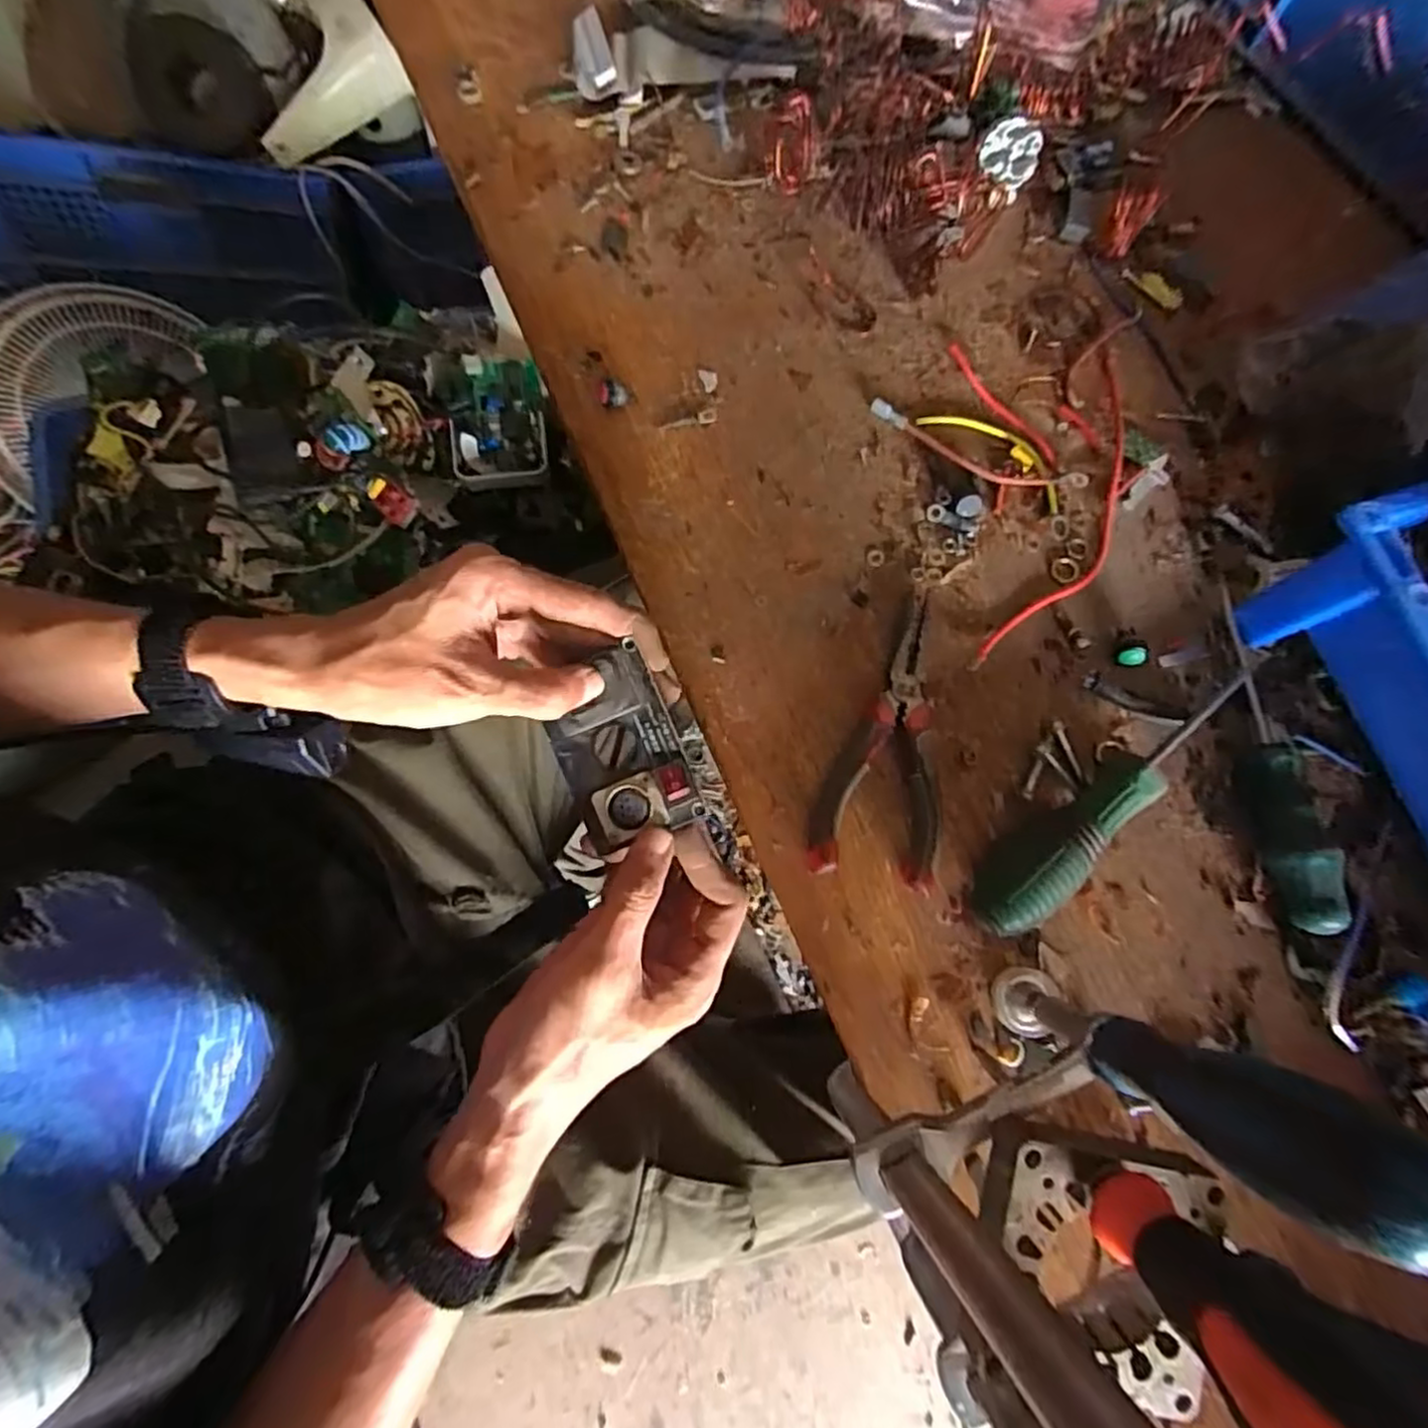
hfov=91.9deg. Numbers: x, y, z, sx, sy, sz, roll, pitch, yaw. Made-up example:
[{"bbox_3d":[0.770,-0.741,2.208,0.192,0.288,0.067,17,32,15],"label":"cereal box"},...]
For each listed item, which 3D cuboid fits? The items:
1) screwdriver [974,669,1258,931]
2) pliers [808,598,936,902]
[{"bbox_3d":[0.190,0.036,0.328,0.182,0.036,0.029,-40,78,-10],"label":"screwdriver"},{"bbox_3d":[0.081,0.012,0.346,0.058,0.013,0.142,5,74,1],"label":"pliers"}]

